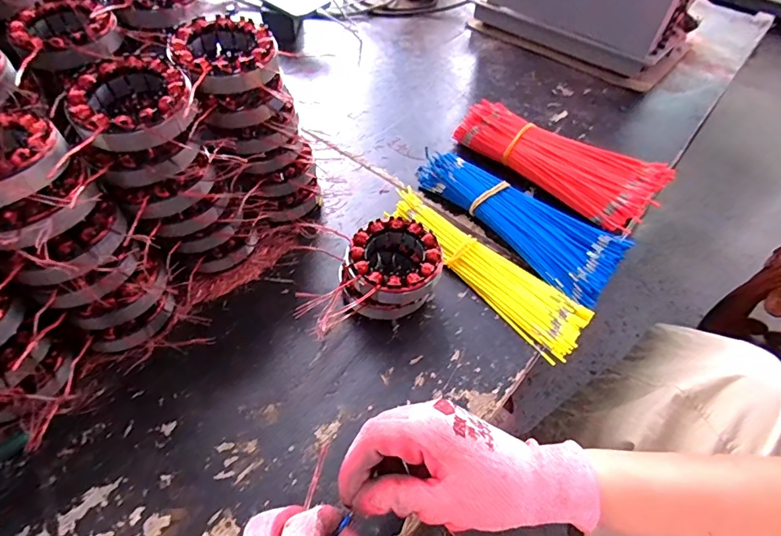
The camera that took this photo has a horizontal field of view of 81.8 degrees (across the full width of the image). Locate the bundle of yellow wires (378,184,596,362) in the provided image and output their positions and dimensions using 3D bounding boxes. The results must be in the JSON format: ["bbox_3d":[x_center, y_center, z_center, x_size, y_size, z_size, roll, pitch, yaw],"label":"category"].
[{"bbox_3d":[0.099,-0.004,0.480,0.064,0.023,0.241,-31,60,-26],"label":"bundle of yellow wires"}]

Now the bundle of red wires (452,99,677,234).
[{"bbox_3d":[0.209,-0.137,0.571,0.107,0.060,0.246,-35,62,-28],"label":"bundle of red wires"}]

